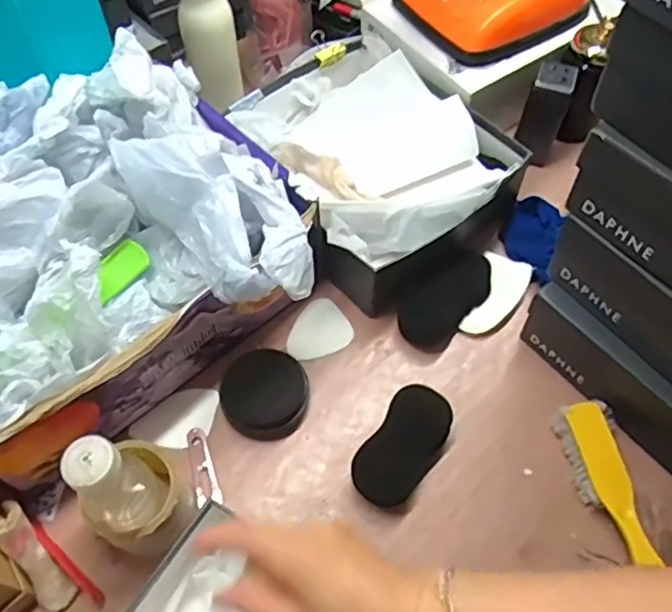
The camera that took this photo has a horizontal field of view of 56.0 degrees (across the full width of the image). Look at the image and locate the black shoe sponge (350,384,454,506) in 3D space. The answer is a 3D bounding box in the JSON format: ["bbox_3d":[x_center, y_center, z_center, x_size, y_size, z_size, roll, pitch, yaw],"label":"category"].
[{"bbox_3d":[0.068,0.141,0.640,0.065,0.036,0.118,33,65,19],"label":"black shoe sponge"}]

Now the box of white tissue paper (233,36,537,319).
[{"bbox_3d":[0.037,-0.177,0.787,0.254,0.107,0.324,-33,64,-18],"label":"box of white tissue paper"}]

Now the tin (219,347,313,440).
[{"bbox_3d":[-0.074,0.093,0.667,0.091,0.026,0.088,-17,60,-9],"label":"tin"}]

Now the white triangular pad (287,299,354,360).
[{"bbox_3d":[-0.023,0.029,0.731,0.074,0.007,0.068,-27,62,-15],"label":"white triangular pad"}]

